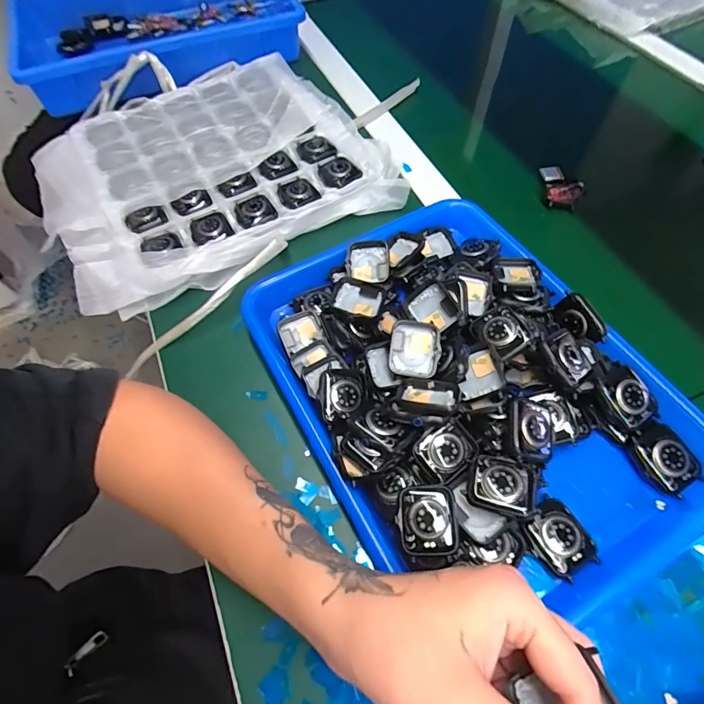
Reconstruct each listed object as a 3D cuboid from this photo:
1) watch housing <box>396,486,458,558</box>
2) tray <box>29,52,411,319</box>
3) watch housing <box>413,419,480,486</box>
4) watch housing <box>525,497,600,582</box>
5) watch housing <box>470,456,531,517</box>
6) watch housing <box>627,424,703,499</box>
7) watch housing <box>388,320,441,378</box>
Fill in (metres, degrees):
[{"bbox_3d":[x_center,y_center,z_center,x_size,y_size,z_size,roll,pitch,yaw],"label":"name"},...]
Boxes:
[{"bbox_3d":[0.048,0.108,0.277,0.037,0.008,0.041,-5,58,1],"label":"watch housing"},{"bbox_3d":[-0.163,-0.211,0.500,0.359,0.047,0.341,-30,61,-13],"label":"tray"},{"bbox_3d":[0.067,0.070,0.303,0.041,0.012,0.032,-31,67,-17],"label":"watch housing"},{"bbox_3d":[0.137,0.123,0.284,0.035,0.008,0.044,-29,61,-13],"label":"watch housing"},{"bbox_3d":[0.099,0.087,0.285,0.038,0.005,0.033,11,59,23],"label":"watch housing"},{"bbox_3d":[0.221,0.075,0.304,0.035,0.015,0.045,-19,59,-7],"label":"watch housing"},{"bbox_3d":[0.048,-0.002,0.332,0.037,0.010,0.042,7,81,-1],"label":"watch housing"}]

